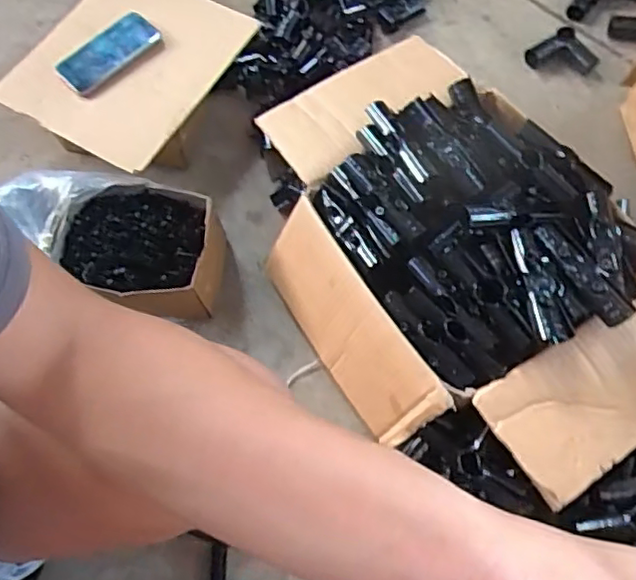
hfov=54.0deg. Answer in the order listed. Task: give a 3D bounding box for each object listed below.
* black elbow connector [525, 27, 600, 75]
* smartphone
[{"bbox_3d":[0.375,-0.378,0.970,0.105,0.031,0.077,5,67,4],"label":"black elbow connector"},{"bbox_3d":[-0.299,-0.340,0.891,0.147,0.014,0.065,-42,72,-14],"label":"smartphone"}]

